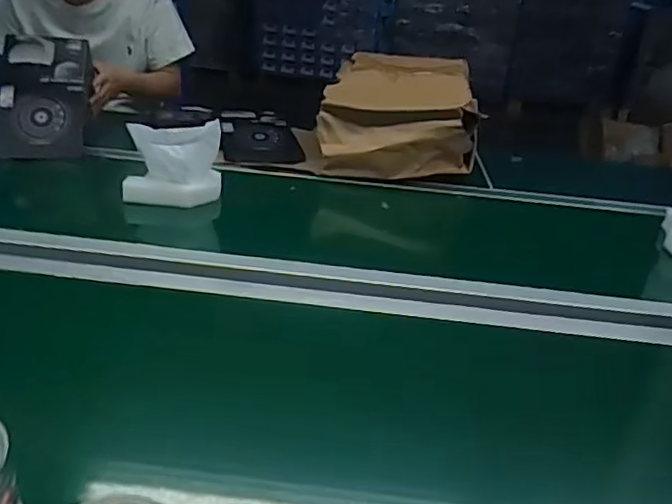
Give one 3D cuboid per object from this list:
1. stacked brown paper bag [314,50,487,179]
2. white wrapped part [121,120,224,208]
[{"bbox_3d":[0.133,-0.313,1.390,0.330,0.190,0.382,5,27,-2],"label":"stacked brown paper bag"},{"bbox_3d":[-0.306,-0.164,1.154,0.175,0.140,0.084,-4,29,-18],"label":"white wrapped part"}]

